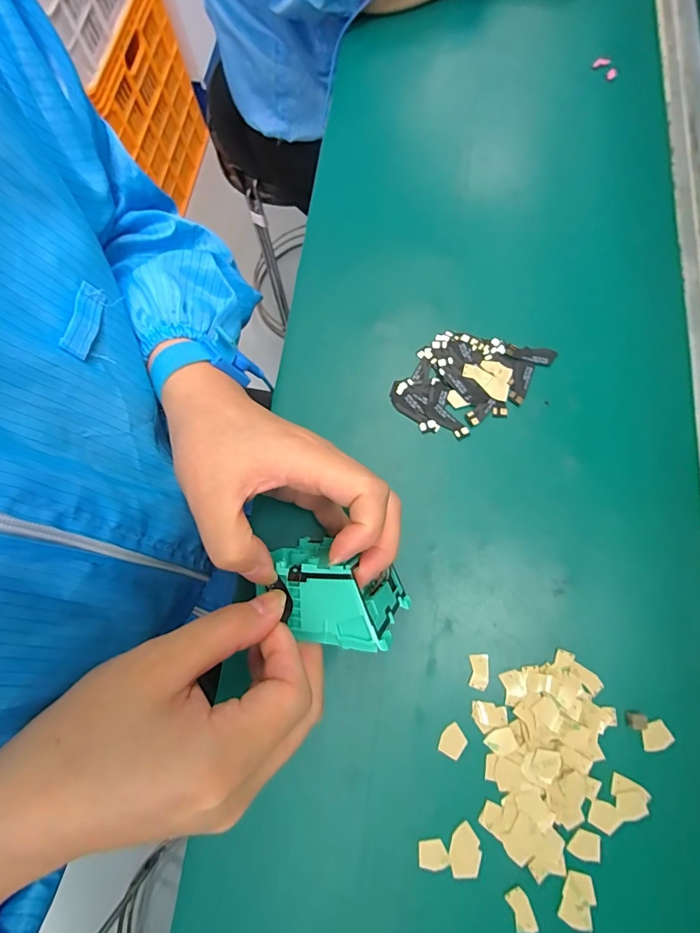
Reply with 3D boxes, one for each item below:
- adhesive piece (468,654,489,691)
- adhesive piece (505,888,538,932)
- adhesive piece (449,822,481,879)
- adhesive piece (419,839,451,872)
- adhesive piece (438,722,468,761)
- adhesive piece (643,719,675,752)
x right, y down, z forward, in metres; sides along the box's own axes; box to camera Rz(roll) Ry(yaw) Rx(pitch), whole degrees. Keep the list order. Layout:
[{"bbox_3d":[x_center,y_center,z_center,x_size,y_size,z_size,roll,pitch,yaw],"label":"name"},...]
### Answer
[{"bbox_3d":[0.080,0.127,0.267,0.012,0.004,0.020,4,71,4],"label":"adhesive piece"},{"bbox_3d":[0.093,0.240,0.232,0.011,0.004,0.020,-19,71,-4],"label":"adhesive piece"},{"bbox_3d":[0.065,0.216,0.244,0.017,0.004,0.026,8,71,5],"label":"adhesive piece"},{"bbox_3d":[0.047,0.218,0.243,0.017,0.004,0.014,0,71,3],"label":"adhesive piece"},{"bbox_3d":[0.062,0.164,0.257,0.014,0.004,0.018,27,74,11],"label":"adhesive piece"},{"bbox_3d":[0.179,0.158,0.253,0.018,0.004,0.015,-14,71,-3],"label":"adhesive piece"}]

